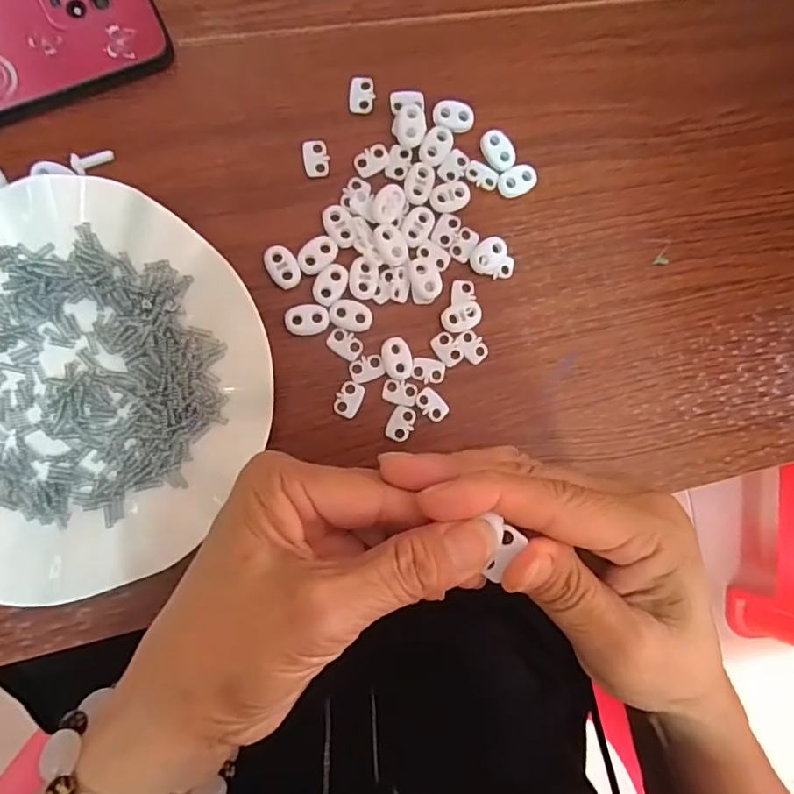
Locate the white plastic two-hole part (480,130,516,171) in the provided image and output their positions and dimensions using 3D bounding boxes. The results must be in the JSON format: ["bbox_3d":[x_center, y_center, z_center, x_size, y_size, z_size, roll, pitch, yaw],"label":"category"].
[{"bbox_3d":[0.056,-0.137,0.305,0.015,0.005,0.022,-35,95,-8],"label":"white plastic two-hole part"}]

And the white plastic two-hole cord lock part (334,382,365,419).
[{"bbox_3d":[-0.025,0.001,0.292,0.013,0.004,0.019,21,86,-9],"label":"white plastic two-hole cord lock part"}]

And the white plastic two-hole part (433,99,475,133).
[{"bbox_3d":[0.032,-0.154,0.300,0.023,0.004,0.017,11,88,-9],"label":"white plastic two-hole part"}]

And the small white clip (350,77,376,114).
[{"bbox_3d":[-0.018,-0.162,0.294,0.013,0.004,0.019,3,89,-9],"label":"small white clip"}]

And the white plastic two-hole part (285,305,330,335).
[{"bbox_3d":[-0.047,-0.040,0.287,0.022,0.004,0.016,-6,91,-9],"label":"white plastic two-hole part"}]

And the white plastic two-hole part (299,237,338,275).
[{"bbox_3d":[-0.042,-0.075,0.288,0.023,0.004,0.015,-37,95,-7],"label":"white plastic two-hole part"}]

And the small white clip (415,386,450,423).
[{"bbox_3d":[0.020,0.004,0.299,0.013,0.004,0.020,-43,96,-7],"label":"small white clip"}]

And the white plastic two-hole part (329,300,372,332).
[{"bbox_3d":[-0.024,-0.043,0.291,0.023,0.004,0.015,13,88,-9],"label":"white plastic two-hole part"}]

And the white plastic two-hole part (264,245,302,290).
[{"bbox_3d":[-0.059,-0.068,0.285,0.015,0.004,0.023,-26,94,-8],"label":"white plastic two-hole part"}]

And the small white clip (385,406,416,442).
[{"bbox_3d":[0.003,0.015,0.295,0.014,0.004,0.019,27,86,-8],"label":"small white clip"}]

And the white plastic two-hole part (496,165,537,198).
[{"bbox_3d":[0.067,-0.121,0.307,0.022,0.005,0.016,-22,93,-9],"label":"white plastic two-hole part"}]

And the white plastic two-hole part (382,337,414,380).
[{"bbox_3d":[0.001,-0.020,0.296,0.015,0.004,0.022,-9,91,-9],"label":"white plastic two-hole part"}]

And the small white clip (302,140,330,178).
[{"bbox_3d":[-0.043,-0.127,0.291,0.013,0.004,0.019,-9,91,-9],"label":"small white clip"}]

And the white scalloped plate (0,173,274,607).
[{"bbox_3d":[-0.156,-0.005,0.261,0.178,0.023,0.181,0,90,-9],"label":"white scalloped plate"}]

